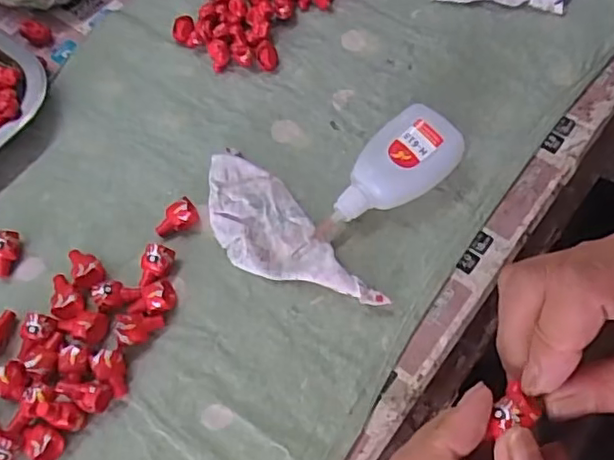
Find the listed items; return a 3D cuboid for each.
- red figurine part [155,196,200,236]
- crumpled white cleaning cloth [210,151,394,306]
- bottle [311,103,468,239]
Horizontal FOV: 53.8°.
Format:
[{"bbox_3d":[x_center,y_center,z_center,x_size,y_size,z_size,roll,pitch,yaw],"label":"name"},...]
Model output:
[{"bbox_3d":[-0.076,-0.006,0.348,0.025,0.015,0.016,-33,69,-12],"label":"red figurine part"},{"bbox_3d":[-0.017,0.006,0.339,0.048,0.013,0.123,-37,70,-14],"label":"crumpled white cleaning cloth"},{"bbox_3d":[0.043,-0.029,0.344,0.094,0.029,0.042,-38,70,-14],"label":"bottle"}]

